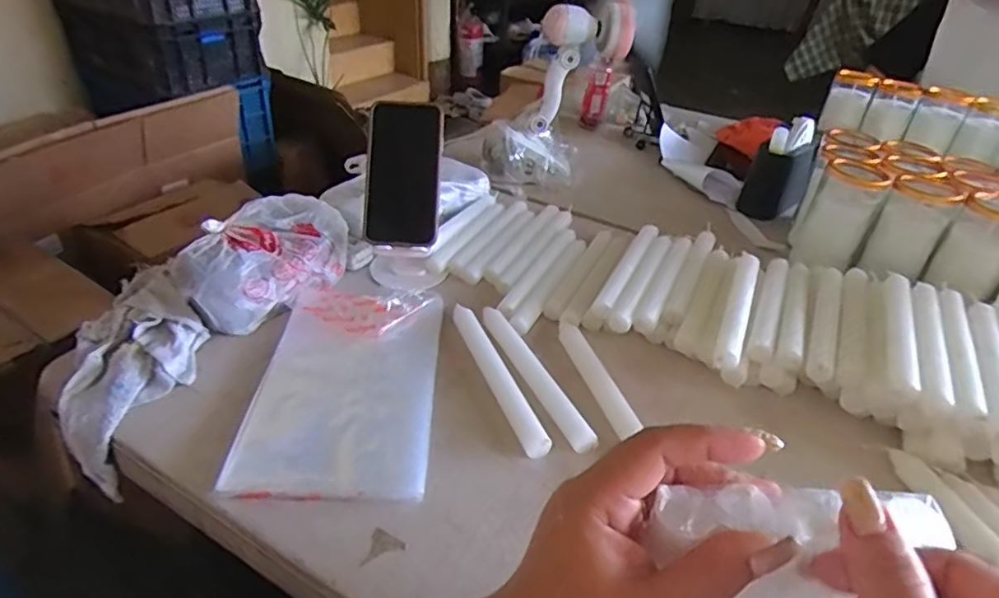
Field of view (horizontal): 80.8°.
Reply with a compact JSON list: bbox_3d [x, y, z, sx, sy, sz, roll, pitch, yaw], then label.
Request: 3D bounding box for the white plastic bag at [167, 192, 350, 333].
[{"bbox_3d":[-0.254,-0.049,0.625,0.122,0.065,0.174,16,38,16],"label":"white plastic bag"}]

